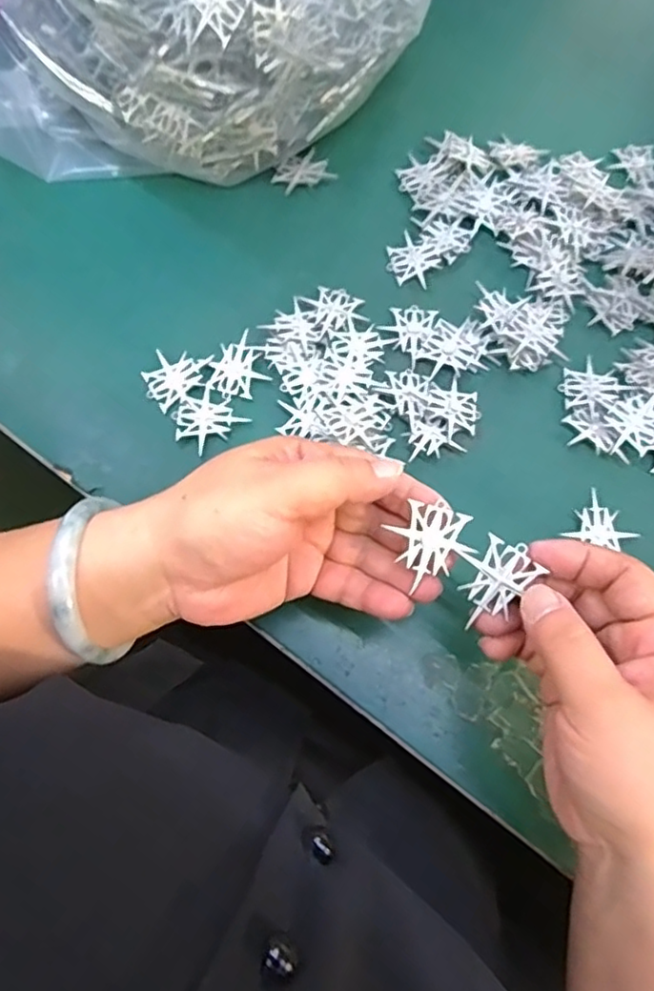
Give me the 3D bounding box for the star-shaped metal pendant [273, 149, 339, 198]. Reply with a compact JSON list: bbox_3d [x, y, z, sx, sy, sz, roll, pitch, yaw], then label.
[{"bbox_3d":[-0.017,-0.205,0.403,0.036,0.008,0.027,-28,76,-8],"label":"star-shaped metal pendant"}]

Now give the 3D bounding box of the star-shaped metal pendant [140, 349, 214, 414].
[{"bbox_3d":[-0.085,-0.064,0.353,0.034,0.004,0.034,10,74,3],"label":"star-shaped metal pendant"}]

